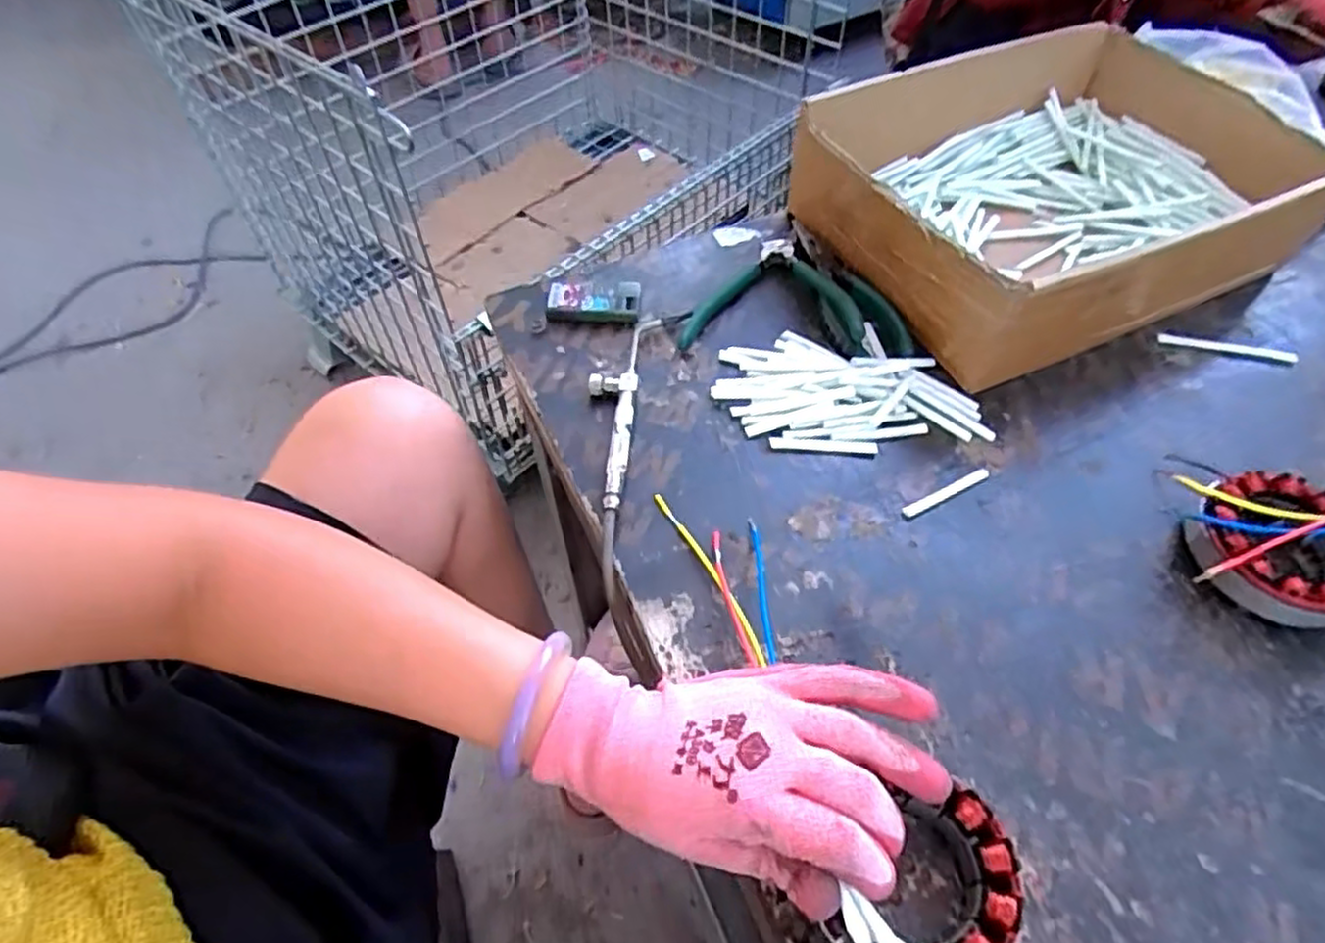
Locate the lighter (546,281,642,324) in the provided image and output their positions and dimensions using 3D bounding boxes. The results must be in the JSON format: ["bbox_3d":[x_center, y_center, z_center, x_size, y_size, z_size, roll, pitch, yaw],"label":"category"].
[{"bbox_3d":[-0.050,-0.125,0.533,0.066,0.018,0.031,3,54,3],"label":"lighter"}]

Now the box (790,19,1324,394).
[{"bbox_3d":[0.295,-0.215,0.550,0.332,0.093,0.246,-19,56,-13],"label":"box"}]

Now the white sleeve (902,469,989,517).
[{"bbox_3d":[0.172,0.012,0.442,0.066,0.004,0.006,-23,57,-16],"label":"white sleeve"}]

